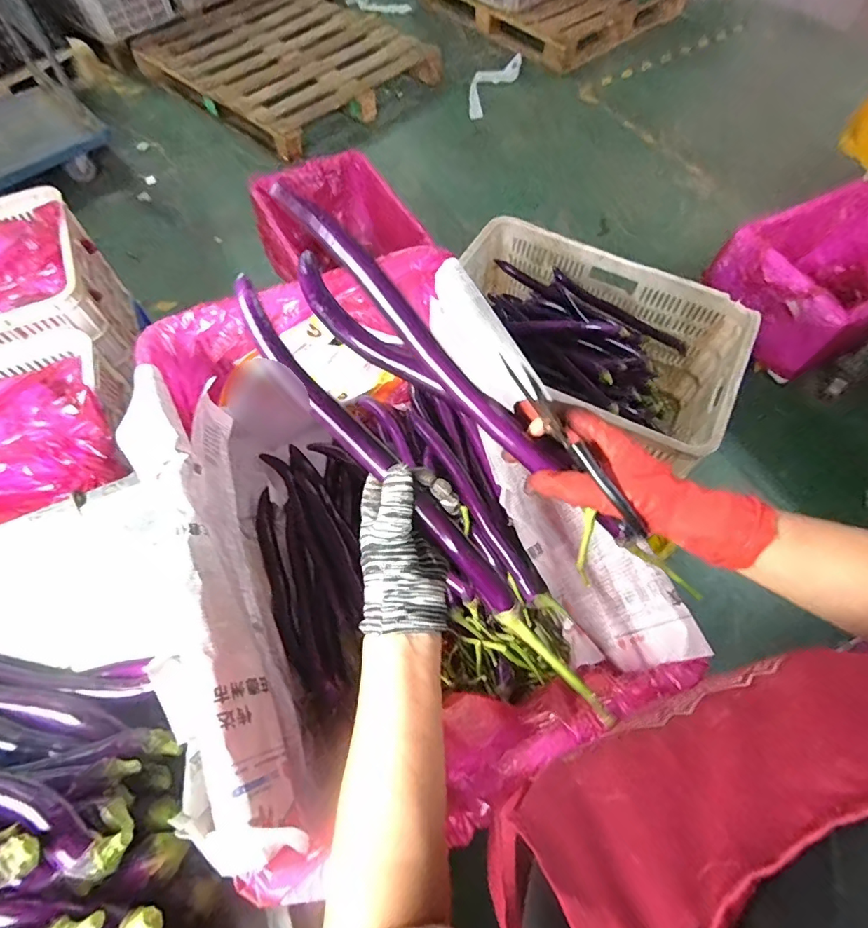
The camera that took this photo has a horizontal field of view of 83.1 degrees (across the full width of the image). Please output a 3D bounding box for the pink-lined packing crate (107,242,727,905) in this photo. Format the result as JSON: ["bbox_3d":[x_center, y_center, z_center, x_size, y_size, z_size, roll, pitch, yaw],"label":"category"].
[{"bbox_3d":[-0.074,0.083,0.636,0.463,0.284,0.606,-21,64,-10],"label":"pink-lined packing crate"}]

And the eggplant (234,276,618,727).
[{"bbox_3d":[-0.005,0.039,0.396,0.025,0.040,0.442,-43,96,-19],"label":"eggplant"}]

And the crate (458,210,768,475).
[{"bbox_3d":[0.305,-0.229,1.097,0.605,0.287,0.403,28,66,14],"label":"crate"}]

